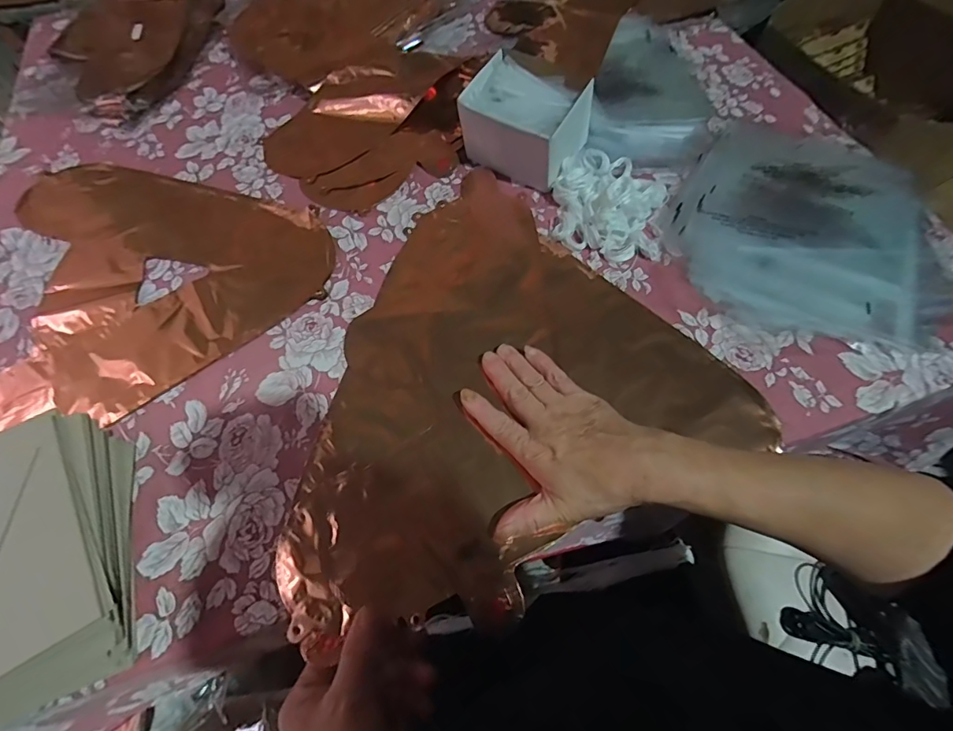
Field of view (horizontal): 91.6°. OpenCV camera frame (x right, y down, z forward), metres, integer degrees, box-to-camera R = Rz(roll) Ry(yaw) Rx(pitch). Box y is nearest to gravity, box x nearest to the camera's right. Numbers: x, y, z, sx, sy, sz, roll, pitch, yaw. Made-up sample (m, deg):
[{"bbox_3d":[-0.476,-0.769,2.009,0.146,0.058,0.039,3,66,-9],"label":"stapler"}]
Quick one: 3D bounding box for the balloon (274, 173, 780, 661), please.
[{"bbox_3d":[-0.016,0.008,0.418,0.387,0.015,0.357,-30,66,-12],"label":"balloon"}]

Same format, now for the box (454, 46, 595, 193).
[{"bbox_3d":[0.048,-0.264,0.510,0.121,0.078,0.108,31,68,17],"label":"box"}]

